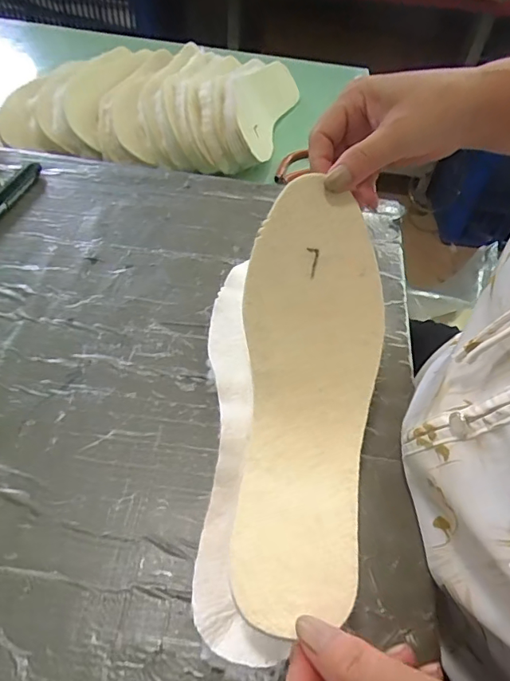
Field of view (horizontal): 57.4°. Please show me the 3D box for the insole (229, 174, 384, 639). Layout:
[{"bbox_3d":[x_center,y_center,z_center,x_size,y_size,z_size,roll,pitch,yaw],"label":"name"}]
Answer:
[{"bbox_3d":[0.034,0.024,0.289,0.091,0.042,0.259,7,67,2],"label":"insole"}]

